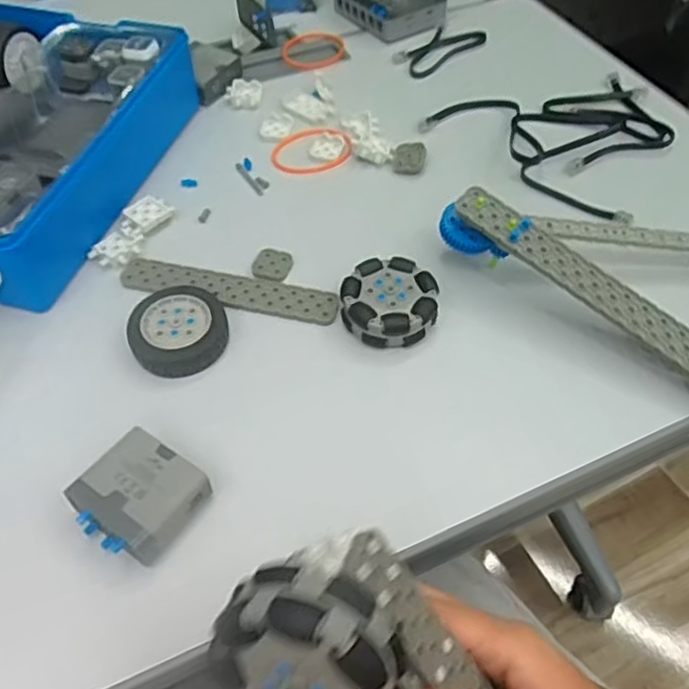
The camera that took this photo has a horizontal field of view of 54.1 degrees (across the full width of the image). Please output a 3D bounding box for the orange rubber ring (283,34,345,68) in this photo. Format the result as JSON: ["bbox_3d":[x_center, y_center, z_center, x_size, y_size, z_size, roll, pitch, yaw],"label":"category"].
[{"bbox_3d":[-0.031,-0.284,0.647,0.058,0.008,0.051,-17,60,-7],"label":"orange rubber ring"}]

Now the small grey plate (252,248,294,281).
[{"bbox_3d":[-0.050,-0.055,0.470,0.026,0.004,0.026,9,52,8],"label":"small grey plate"}]

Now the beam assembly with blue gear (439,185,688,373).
[{"bbox_3d":[0.188,-0.054,0.440,0.231,0.049,0.122,29,57,22],"label":"beam assembly with blue gear"}]

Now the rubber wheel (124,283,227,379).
[{"bbox_3d":[-0.104,-0.008,0.425,0.059,0.015,0.061,-1,51,1],"label":"rubber wheel"}]

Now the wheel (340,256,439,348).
[{"bbox_3d":[0.028,-0.028,0.436,0.059,0.022,0.057,-1,51,1],"label":"wheel"}]

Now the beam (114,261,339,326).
[{"bbox_3d":[-0.078,-0.036,0.454,0.149,0.004,0.026,12,54,8],"label":"beam"}]

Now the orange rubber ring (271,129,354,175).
[{"bbox_3d":[-0.027,-0.161,0.561,0.067,0.007,0.049,-10,52,-7],"label":"orange rubber ring"}]

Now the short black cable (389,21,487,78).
[{"bbox_3d":[0.090,-0.282,0.639,0.046,0.013,0.094,38,61,27],"label":"short black cable"}]

